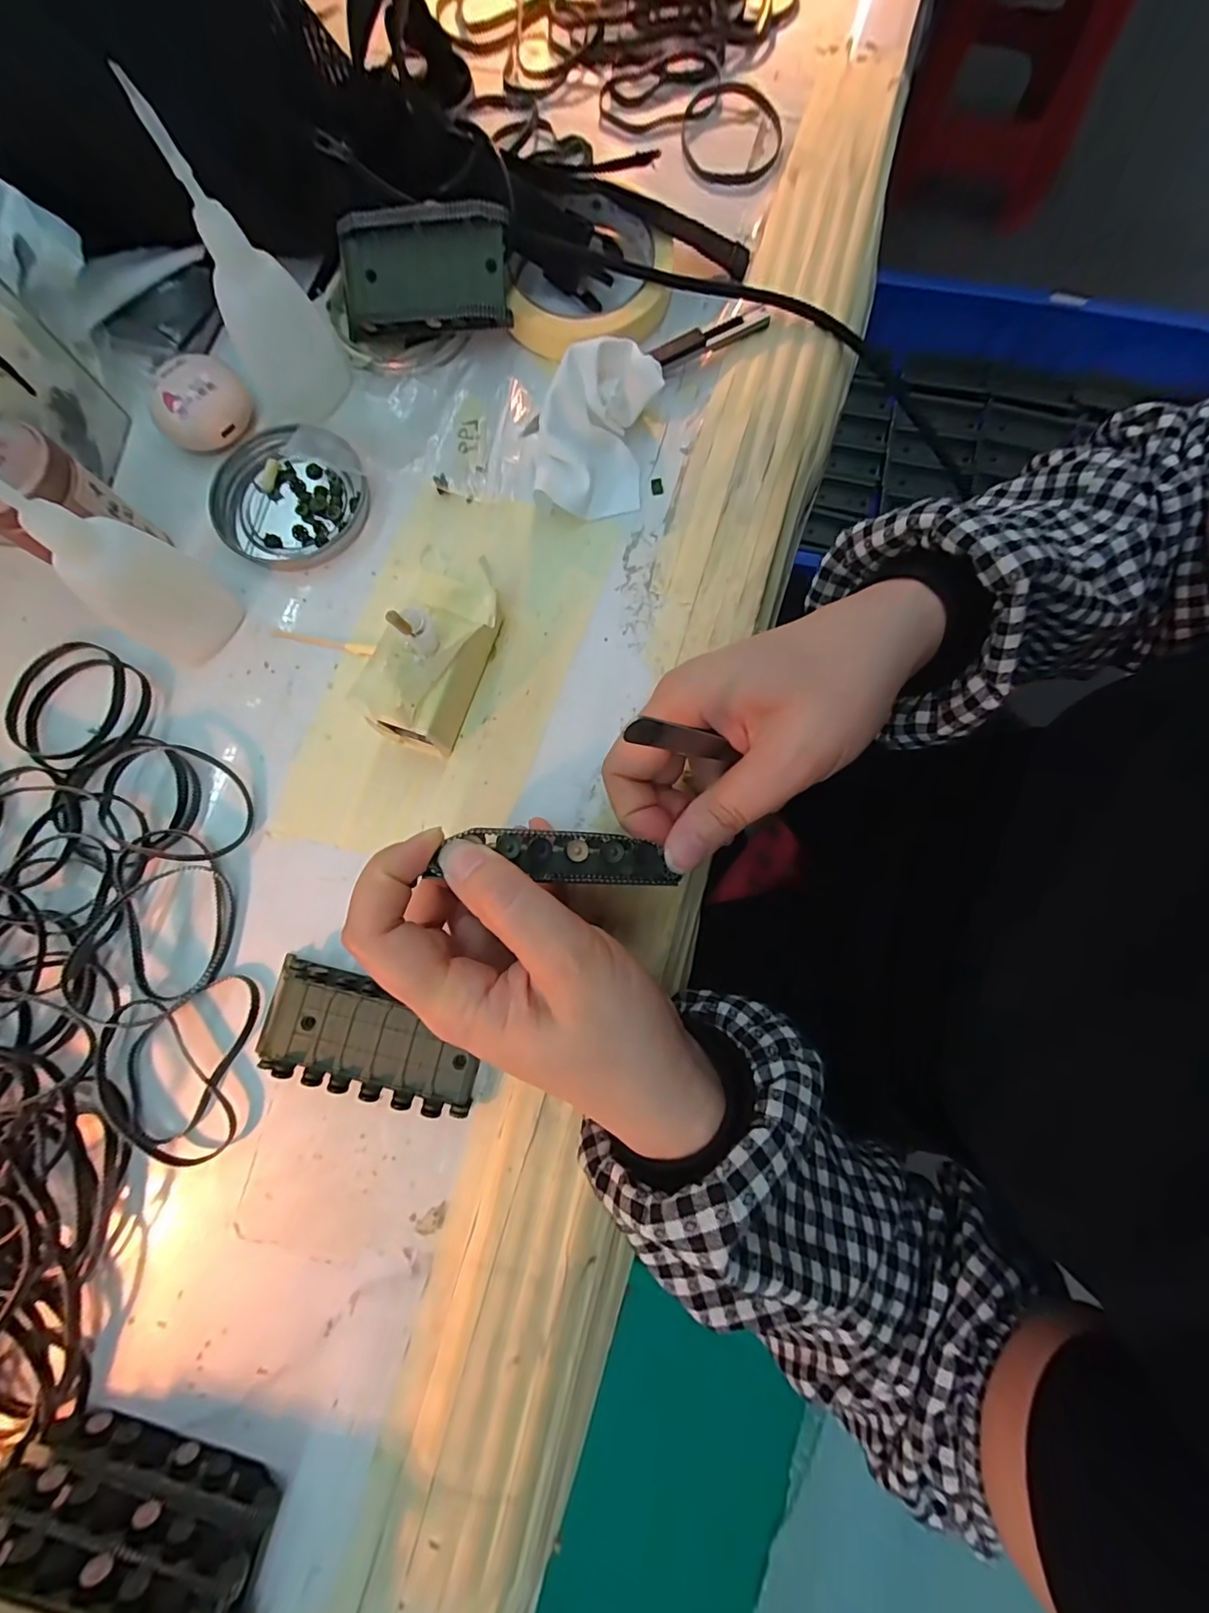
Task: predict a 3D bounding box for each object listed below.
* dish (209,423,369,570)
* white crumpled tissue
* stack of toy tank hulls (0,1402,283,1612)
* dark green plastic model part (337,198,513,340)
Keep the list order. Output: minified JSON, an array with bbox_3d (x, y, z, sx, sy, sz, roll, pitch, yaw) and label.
[{"bbox_3d":[-0.163,-0.163,0.277,0.075,0.011,0.074,0,79,3],"label":"dish"},{"bbox_3d":[-0.004,-0.186,0.262,0.052,0.034,0.076,11,80,5],"label":"white crumpled tissue"},{"bbox_3d":[-0.171,0.264,0.179,0.102,0.052,0.046,15,81,4],"label":"stack of toy tank hulls"},{"bbox_3d":[-0.094,-0.272,0.270,0.092,0.012,0.046,6,114,11],"label":"dark green plastic model part"}]

